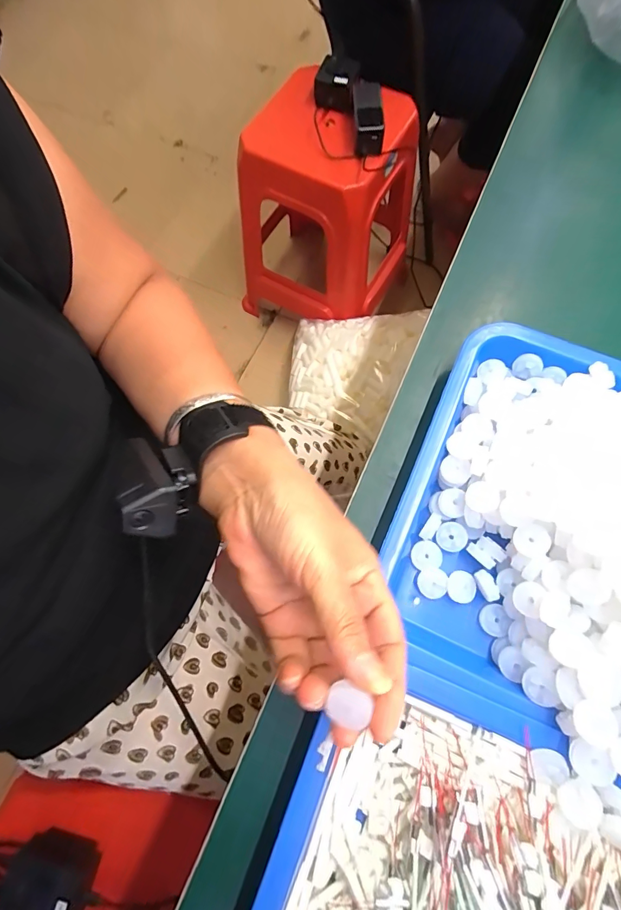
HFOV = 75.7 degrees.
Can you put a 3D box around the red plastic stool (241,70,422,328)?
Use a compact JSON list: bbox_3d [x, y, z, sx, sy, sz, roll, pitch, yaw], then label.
[{"bbox_3d":[0.052,-0.655,1.088,0.381,0.508,0.449,25,76,10],"label":"red plastic stool"}]

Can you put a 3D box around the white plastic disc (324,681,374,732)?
[{"bbox_3d":[0.017,0.113,0.180,0.019,0.004,0.020,0,91,22],"label":"white plastic disc"}]

